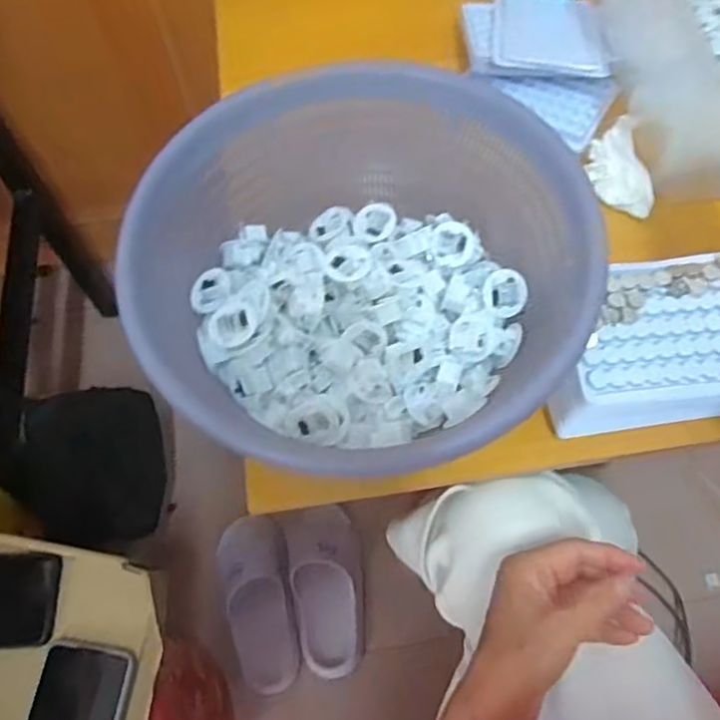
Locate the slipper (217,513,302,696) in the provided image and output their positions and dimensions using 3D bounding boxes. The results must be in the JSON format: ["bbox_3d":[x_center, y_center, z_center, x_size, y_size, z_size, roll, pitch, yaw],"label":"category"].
[{"bbox_3d":[-0.135,0.321,0.862,0.088,0.066,0.227,-14,66,-3],"label":"slipper"}]

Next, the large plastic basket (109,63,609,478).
[{"bbox_3d":[0.004,-0.055,0.435,0.284,0.101,0.273,14,67,9],"label":"large plastic basket"}]

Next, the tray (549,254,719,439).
[{"bbox_3d":[0.195,-0.005,0.431,0.139,0.059,0.104,-9,66,-1],"label":"tray"}]

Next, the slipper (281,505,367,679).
[{"bbox_3d":[-0.042,0.304,0.868,0.104,0.081,0.220,-13,66,-3],"label":"slipper"}]

